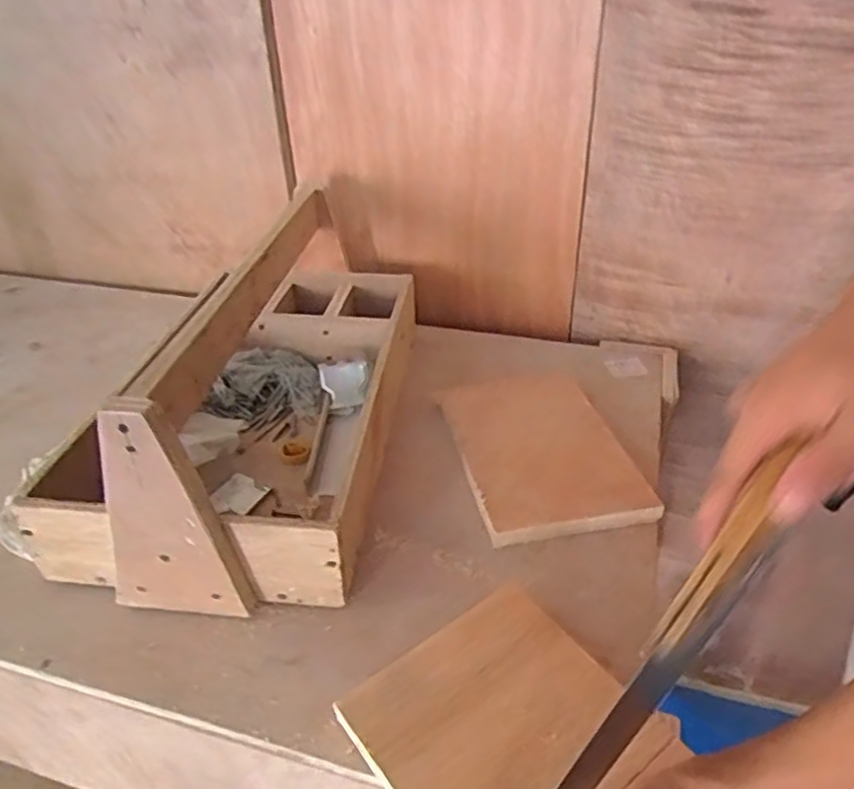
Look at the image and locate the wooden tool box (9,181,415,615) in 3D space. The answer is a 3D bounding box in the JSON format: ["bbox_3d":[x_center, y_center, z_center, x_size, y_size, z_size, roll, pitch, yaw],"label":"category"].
[{"bbox_3d":[-0.157,-0.045,0.686,0.246,0.213,0.495,4,36,9],"label":"wooden tool box"}]

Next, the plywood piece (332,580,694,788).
[{"bbox_3d":[0.062,0.231,0.440,0.172,0.008,0.201,-25,41,-30],"label":"plywood piece"}]

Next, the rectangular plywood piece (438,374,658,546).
[{"bbox_3d":[0.115,0.052,0.708,0.165,0.019,0.247,-7,33,-10],"label":"rectangular plywood piece"}]

